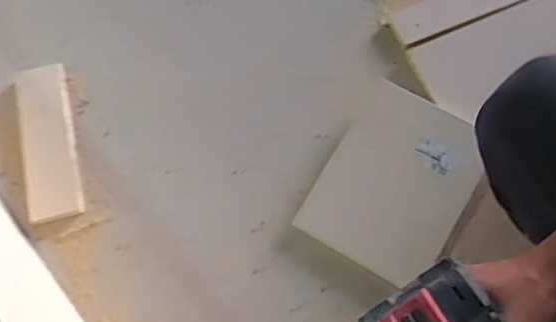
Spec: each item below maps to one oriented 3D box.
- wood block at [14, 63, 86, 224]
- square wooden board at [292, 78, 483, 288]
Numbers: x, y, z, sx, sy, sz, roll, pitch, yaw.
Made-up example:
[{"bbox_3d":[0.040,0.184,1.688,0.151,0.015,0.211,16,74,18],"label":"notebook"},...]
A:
[{"bbox_3d":[-0.353,-0.033,0.905,0.080,0.011,0.257,-16,70,-2],"label":"wood block"},{"bbox_3d":[0.166,0.027,0.824,0.190,0.025,0.248,29,82,8],"label":"square wooden board"}]

